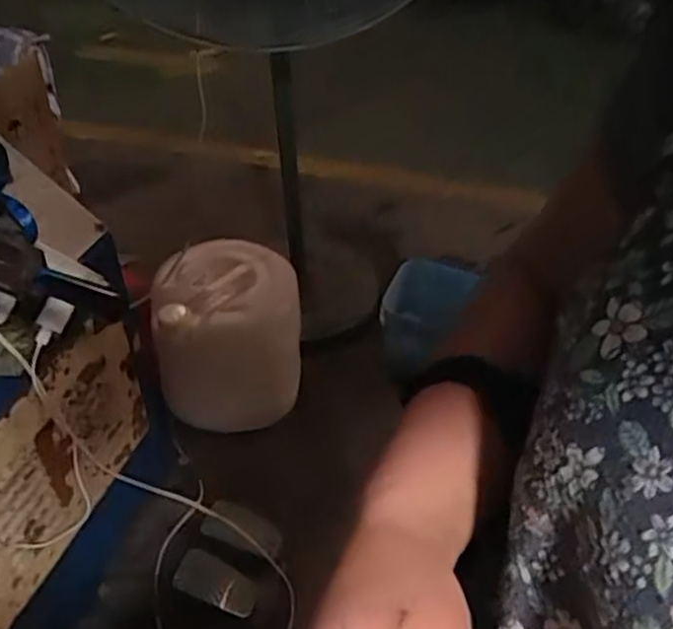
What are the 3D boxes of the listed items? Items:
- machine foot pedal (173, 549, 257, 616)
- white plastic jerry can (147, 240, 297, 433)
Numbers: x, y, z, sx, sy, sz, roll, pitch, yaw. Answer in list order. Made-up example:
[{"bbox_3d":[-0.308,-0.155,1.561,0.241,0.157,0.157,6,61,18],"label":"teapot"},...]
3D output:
[{"bbox_3d":[-0.199,0.449,1.188,0.137,0.021,0.067,28,43,-3],"label":"machine foot pedal"},{"bbox_3d":[-0.219,0.044,1.505,0.289,0.318,0.273,0,43,0],"label":"white plastic jerry can"}]

